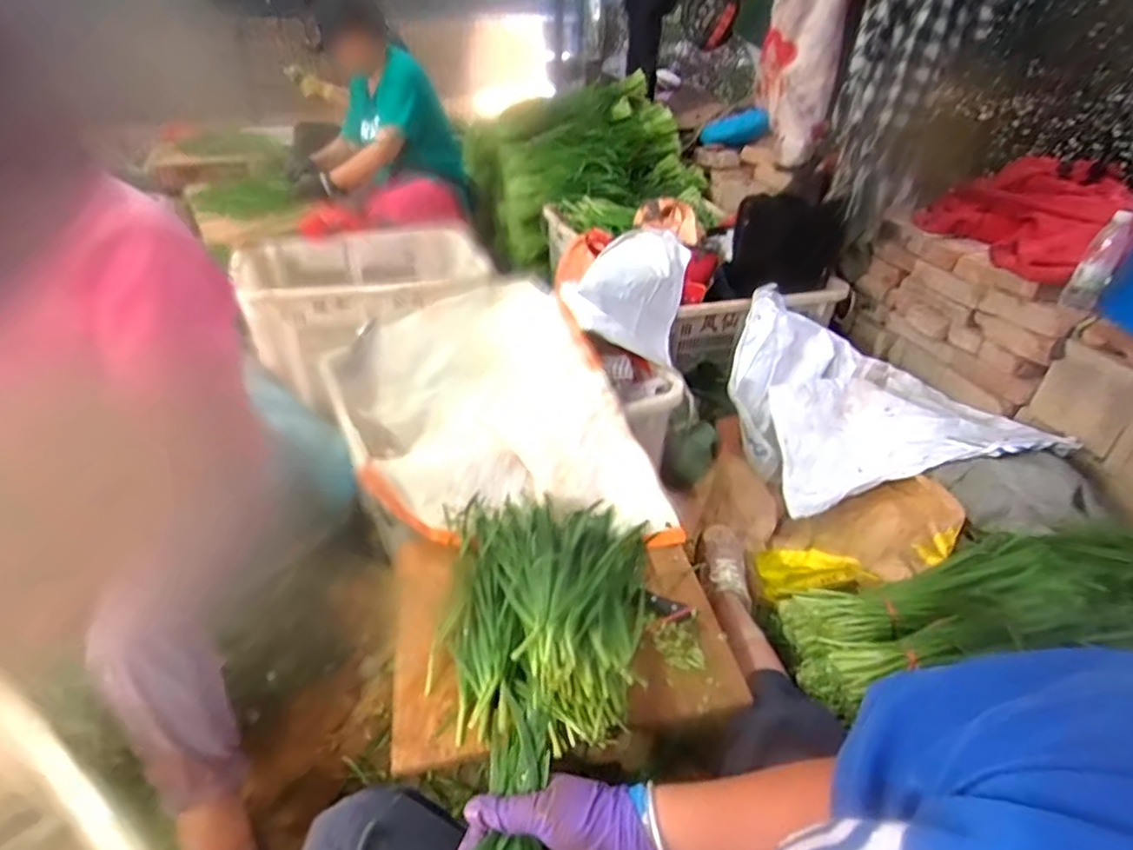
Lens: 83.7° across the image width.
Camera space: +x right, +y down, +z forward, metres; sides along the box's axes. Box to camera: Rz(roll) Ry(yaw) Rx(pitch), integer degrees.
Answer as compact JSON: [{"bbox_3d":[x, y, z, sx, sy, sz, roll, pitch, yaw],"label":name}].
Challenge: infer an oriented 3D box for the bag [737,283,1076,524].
[{"bbox_3d":[0.722,-0.079,1.564,0.585,0.204,0.636,1,35,-3],"label":"bag"}]

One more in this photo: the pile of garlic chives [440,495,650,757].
[{"bbox_3d":[-0.036,0.228,0.909,0.307,0.143,0.433,5,35,3],"label":"pile of garlic chives"}]

